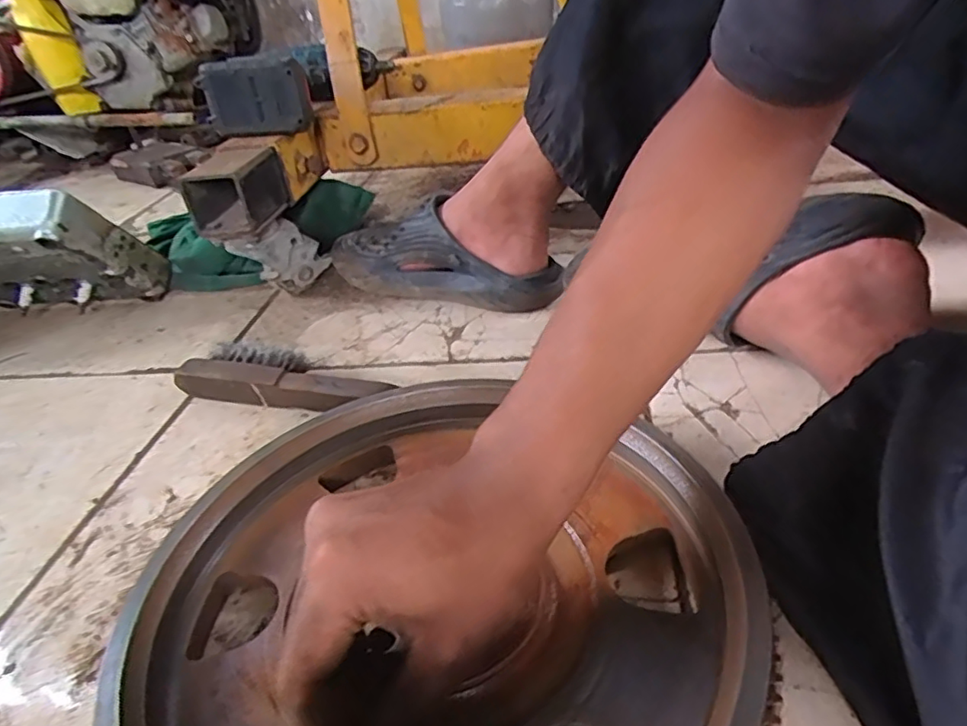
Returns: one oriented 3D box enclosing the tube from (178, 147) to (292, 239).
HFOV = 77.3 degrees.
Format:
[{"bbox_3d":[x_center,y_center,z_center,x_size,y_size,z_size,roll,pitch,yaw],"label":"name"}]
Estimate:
[{"bbox_3d":[-0.255,-0.181,0.635,0.063,0.070,0.106,-2,33,8],"label":"tube"}]

